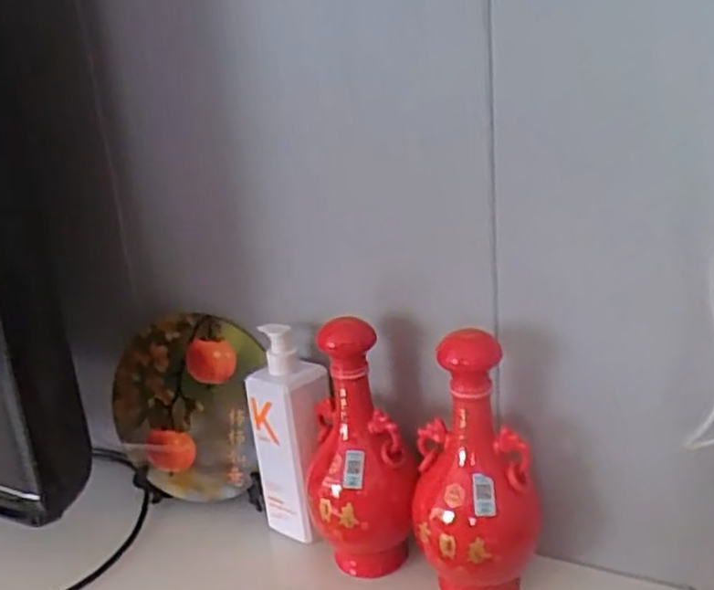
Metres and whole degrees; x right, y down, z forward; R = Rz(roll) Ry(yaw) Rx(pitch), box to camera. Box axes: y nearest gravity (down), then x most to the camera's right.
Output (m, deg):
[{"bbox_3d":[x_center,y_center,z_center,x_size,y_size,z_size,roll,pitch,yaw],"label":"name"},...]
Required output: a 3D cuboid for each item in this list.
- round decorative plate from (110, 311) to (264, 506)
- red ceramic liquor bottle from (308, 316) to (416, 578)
[{"bbox_3d":[-0.175,0.111,0.731,0.170,0.184,0.023,13,6,17],"label":"round decorative plate"},{"bbox_3d":[-0.001,0.131,0.605,0.090,0.218,0.080,-7,19,-4],"label":"red ceramic liquor bottle"}]

